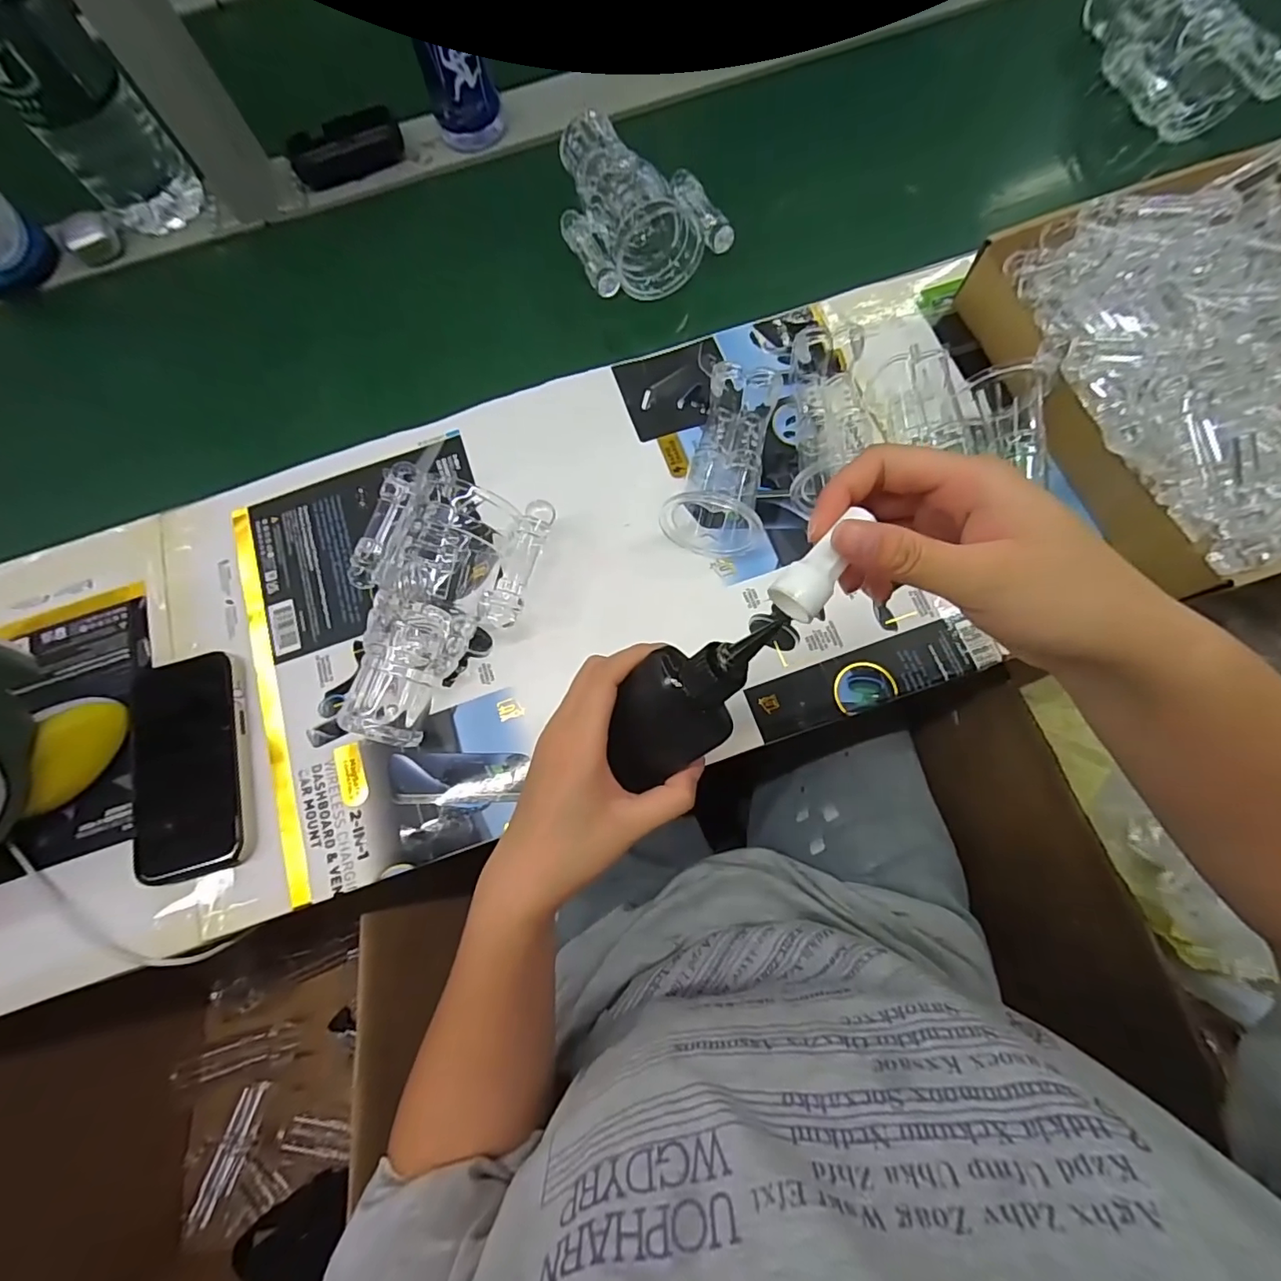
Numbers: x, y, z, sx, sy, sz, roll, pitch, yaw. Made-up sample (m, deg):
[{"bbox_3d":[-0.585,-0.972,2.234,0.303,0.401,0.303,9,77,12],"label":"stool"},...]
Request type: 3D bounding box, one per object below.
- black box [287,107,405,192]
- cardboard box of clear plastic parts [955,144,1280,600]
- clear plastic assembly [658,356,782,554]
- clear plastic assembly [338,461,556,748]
[{"bbox_3d":[-0.296,-0.498,0.544,0.108,0.035,0.031,-22,75,-4],"label":"black box"},{"bbox_3d":[0.435,-0.207,0.394,0.301,0.072,0.302,-19,75,-3],"label":"cardboard box of clear plastic parts"},{"bbox_3d":[0.067,-0.135,0.406,0.070,0.049,0.140,16,75,6],"label":"clear plastic assembly"},{"bbox_3d":[-0.147,-0.026,0.378,0.122,0.065,0.194,18,76,7],"label":"clear plastic assembly"}]

